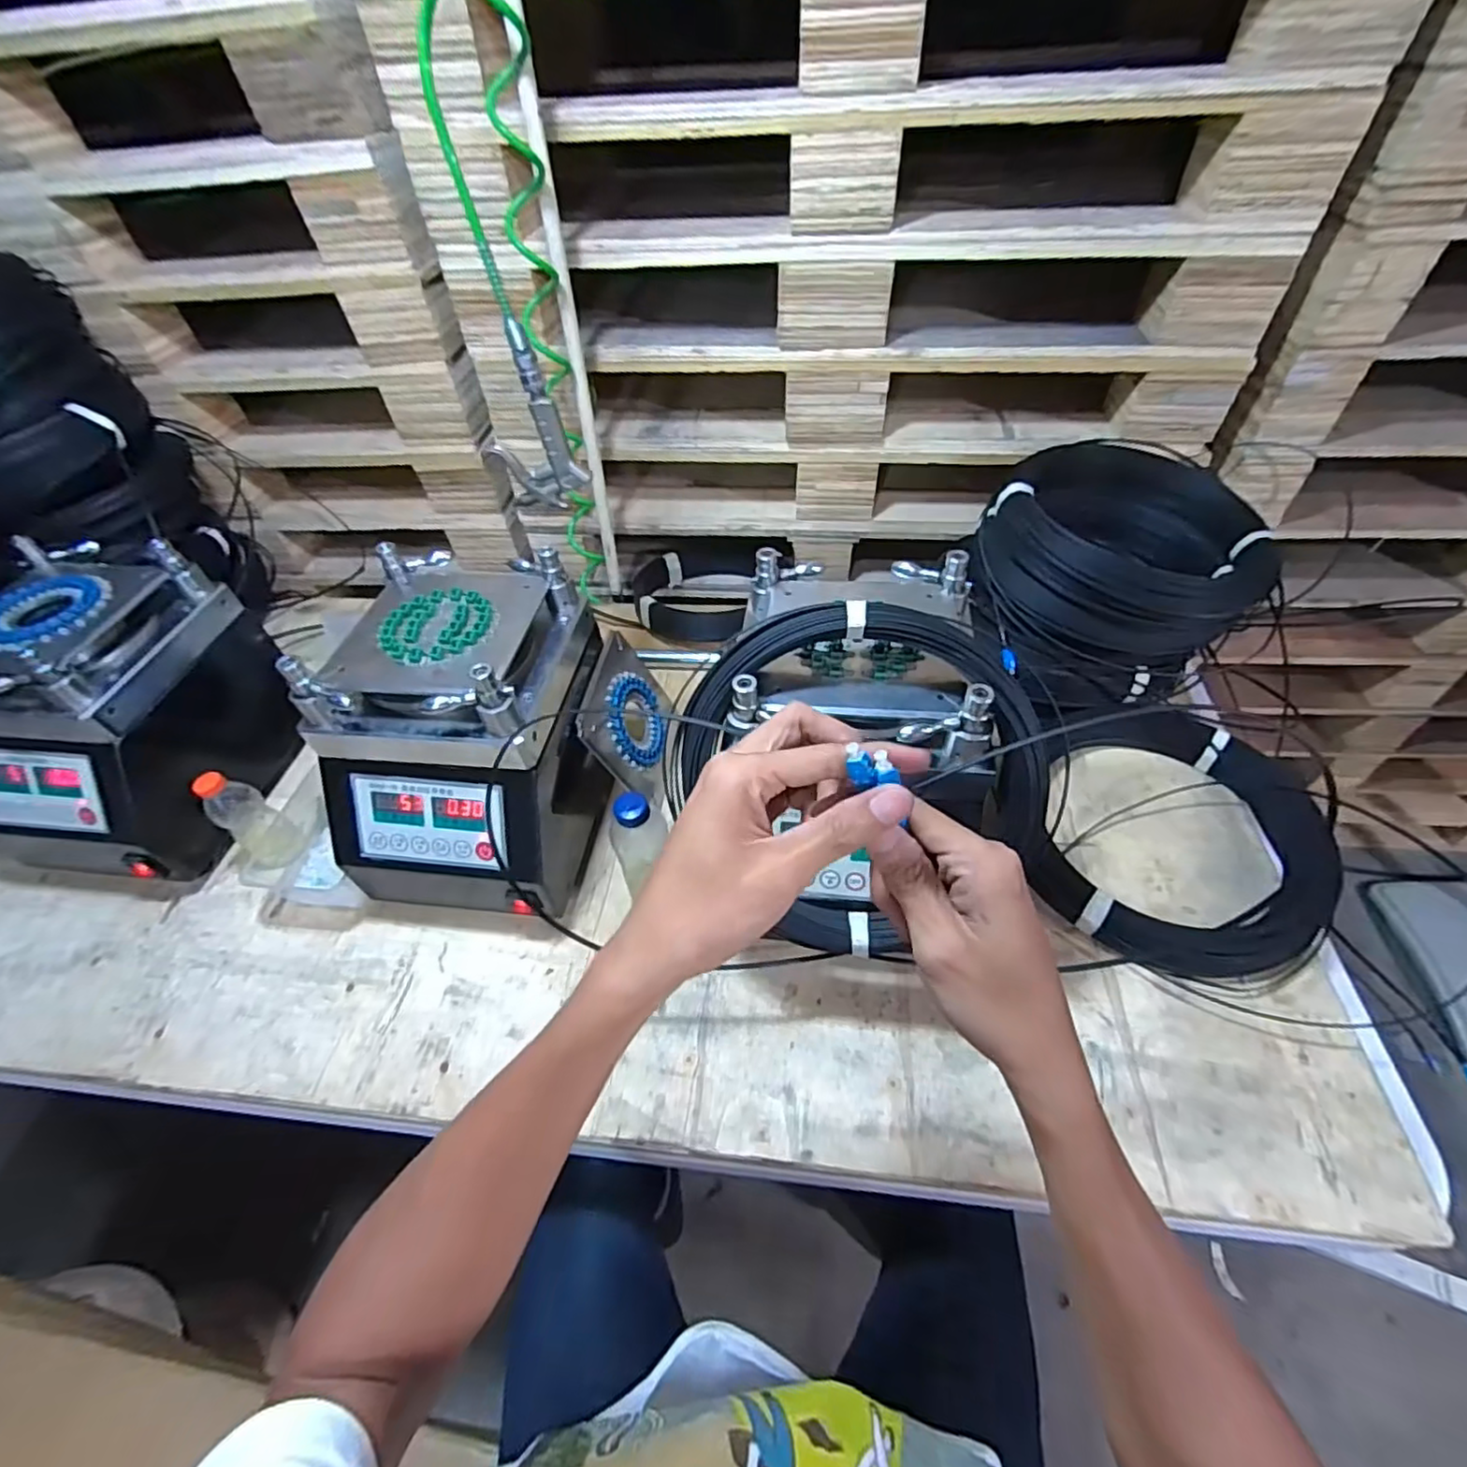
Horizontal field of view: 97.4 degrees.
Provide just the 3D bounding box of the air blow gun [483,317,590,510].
[{"bbox_3d":[-0.210,-0.310,0.647,0.096,0.162,0.054,-14,50,-6],"label":"air blow gun"}]

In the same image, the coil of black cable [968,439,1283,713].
[{"bbox_3d":[0.458,-0.194,0.789,0.337,0.163,0.276,-31,54,-19],"label":"coil of black cable"}]

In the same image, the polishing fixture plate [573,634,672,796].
[{"bbox_3d":[-0.119,-0.021,0.757,0.013,0.143,0.159,-14,42,26],"label":"polishing fixture plate"}]

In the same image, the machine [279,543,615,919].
[{"bbox_3d":[-0.266,0.006,0.680,0.215,0.277,0.269,5,50,10],"label":"machine"}]

